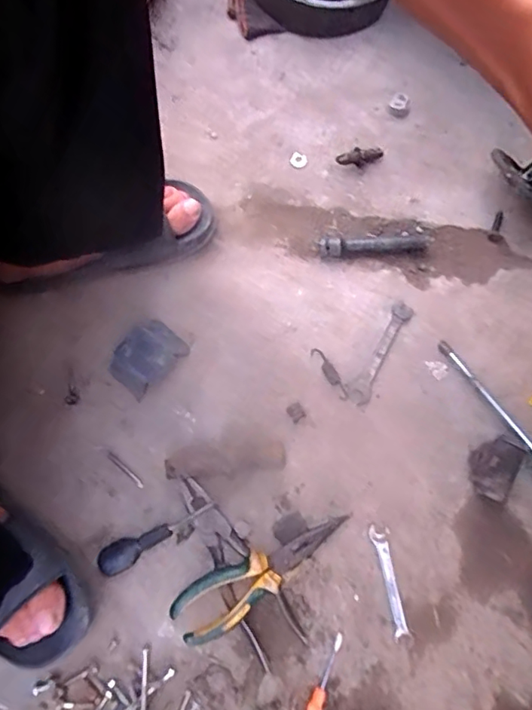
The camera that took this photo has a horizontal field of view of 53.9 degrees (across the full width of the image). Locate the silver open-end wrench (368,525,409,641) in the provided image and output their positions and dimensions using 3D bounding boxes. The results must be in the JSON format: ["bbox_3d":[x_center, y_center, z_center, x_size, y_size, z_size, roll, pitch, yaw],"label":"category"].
[{"bbox_3d":[0.125,0.230,0.534,0.019,0.005,0.106,-8,75,-1],"label":"silver open-end wrench"}]

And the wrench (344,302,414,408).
[{"bbox_3d":[0.130,-0.002,0.596,0.026,0.004,0.130,29,78,8],"label":"wrench"}]

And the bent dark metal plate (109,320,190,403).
[{"bbox_3d":[-0.135,0.002,0.593,0.063,0.026,0.082,39,79,10],"label":"bent dark metal plate"}]

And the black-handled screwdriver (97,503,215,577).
[{"bbox_3d":[-0.112,0.191,0.542,0.125,0.023,0.029,-23,76,-5],"label":"black-handled screwdriver"}]

